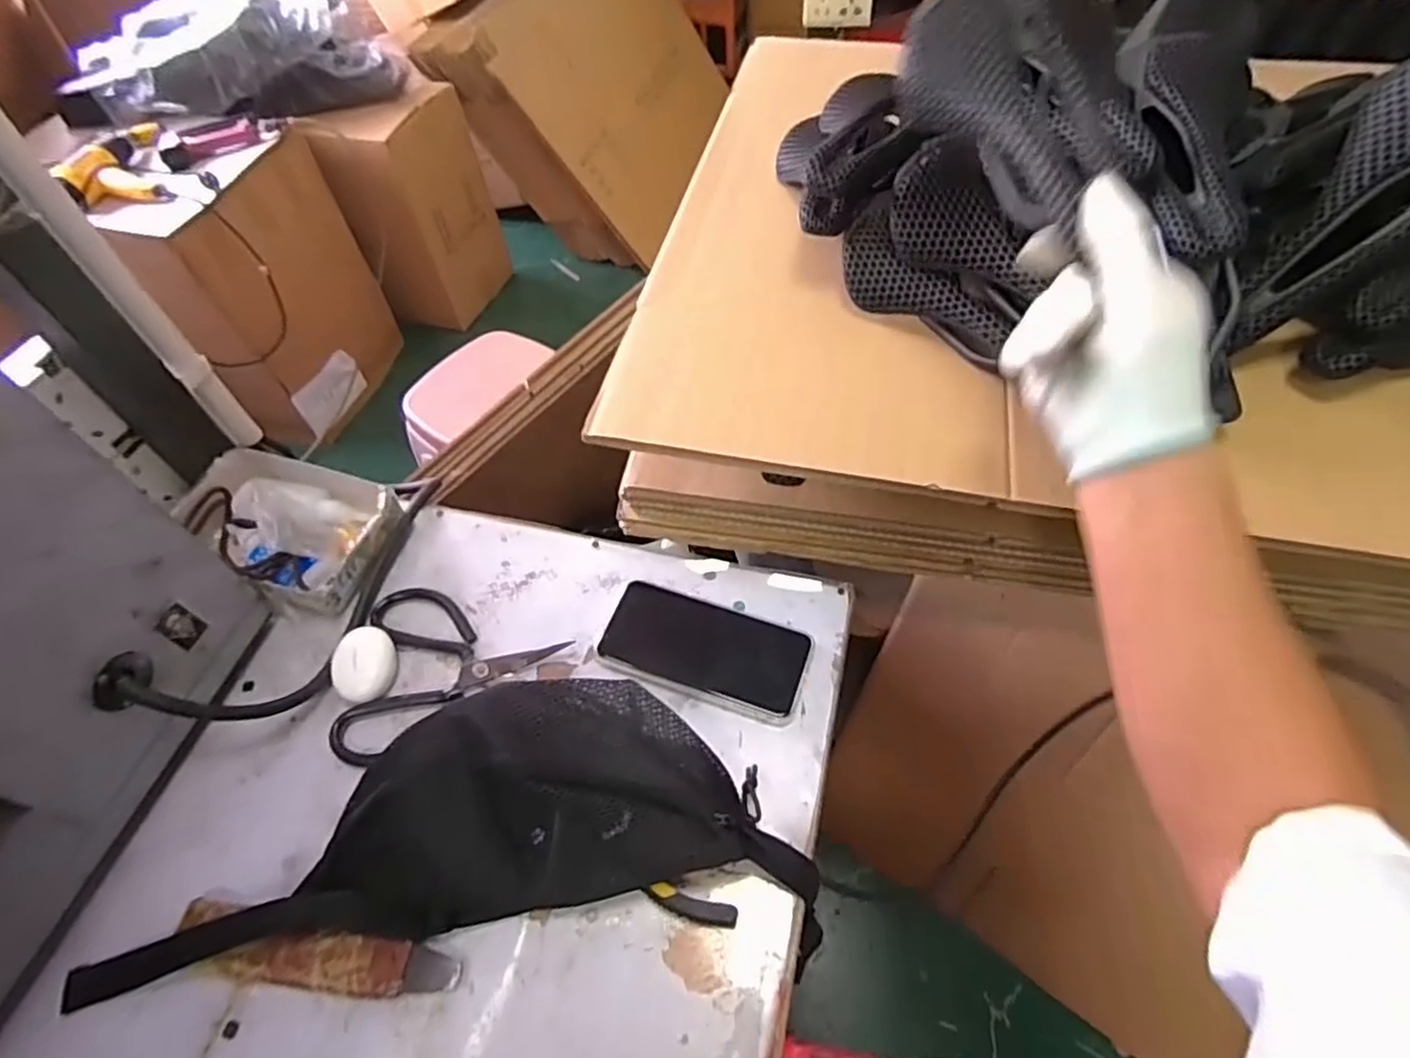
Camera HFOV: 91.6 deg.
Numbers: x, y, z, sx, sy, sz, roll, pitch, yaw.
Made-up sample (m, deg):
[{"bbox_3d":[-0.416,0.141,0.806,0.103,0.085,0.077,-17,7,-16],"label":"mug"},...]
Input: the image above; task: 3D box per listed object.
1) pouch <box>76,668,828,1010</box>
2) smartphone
[{"bbox_3d":[-0.159,0.186,0.443,0.452,0.111,0.166,-2,55,2],"label":"pouch"},{"bbox_3d":[0.000,0.096,0.547,0.159,0.015,0.079,16,57,14],"label":"smartphone"}]

